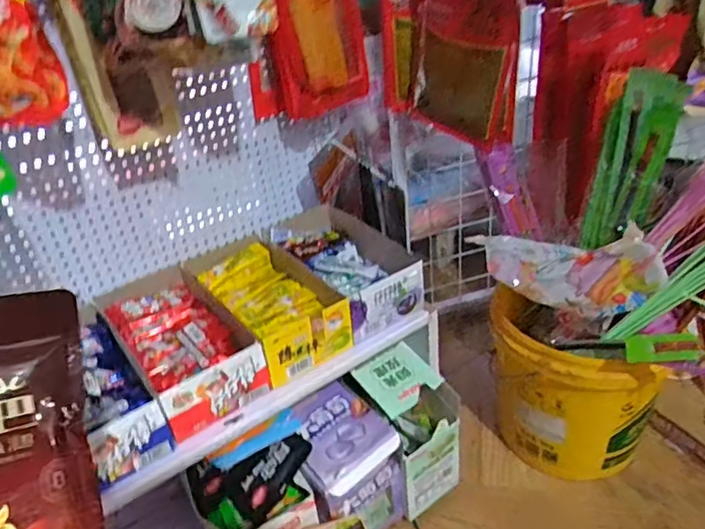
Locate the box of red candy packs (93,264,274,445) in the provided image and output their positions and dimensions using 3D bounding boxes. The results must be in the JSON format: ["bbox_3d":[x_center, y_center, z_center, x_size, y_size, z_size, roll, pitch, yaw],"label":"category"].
[{"bbox_3d":[-0.221,0.094,0.716,0.125,0.063,0.265,-25,38,-28],"label":"box of red candy packs"}]

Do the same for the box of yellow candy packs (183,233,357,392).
[{"bbox_3d":[-0.115,0.051,0.770,0.133,0.063,0.256,-26,38,-28],"label":"box of yellow candy packs"}]

